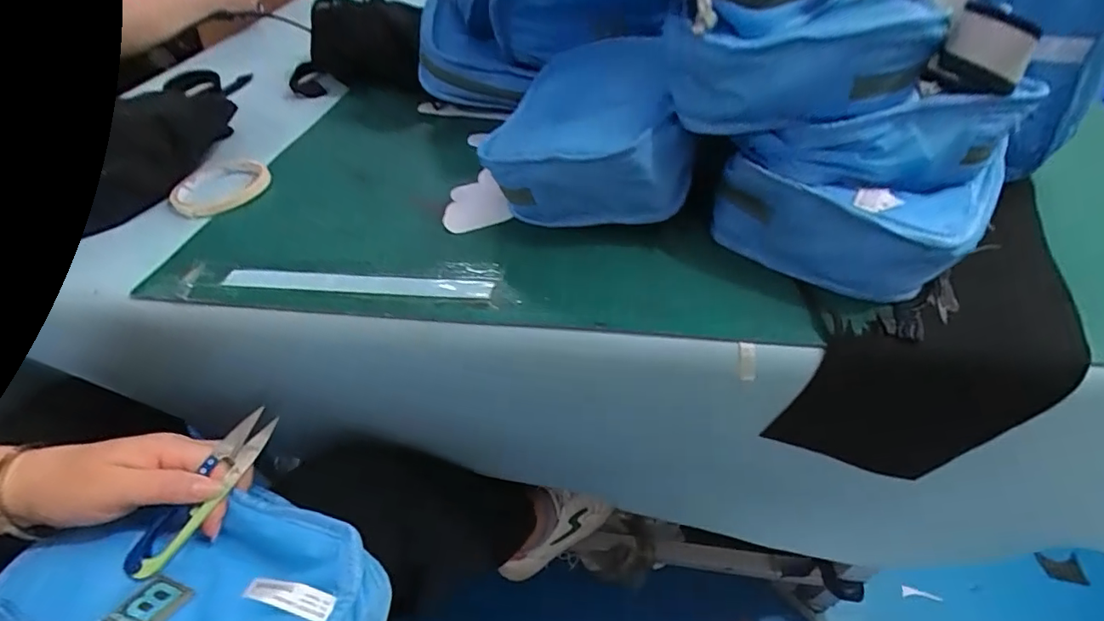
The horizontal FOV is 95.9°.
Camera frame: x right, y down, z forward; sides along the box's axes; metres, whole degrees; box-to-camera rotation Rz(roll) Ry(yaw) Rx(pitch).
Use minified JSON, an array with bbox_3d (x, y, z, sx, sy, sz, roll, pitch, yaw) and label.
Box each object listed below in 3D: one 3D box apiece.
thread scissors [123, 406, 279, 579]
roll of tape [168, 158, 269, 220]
[{"bbox_3d":[-0.241,0.122,0.344,0.029,0.016,0.119,21,65,23],"label":"thread scissors"},{"bbox_3d":[-0.334,-0.120,0.495,0.085,0.021,0.085,-2,45,2],"label":"roll of tape"}]

